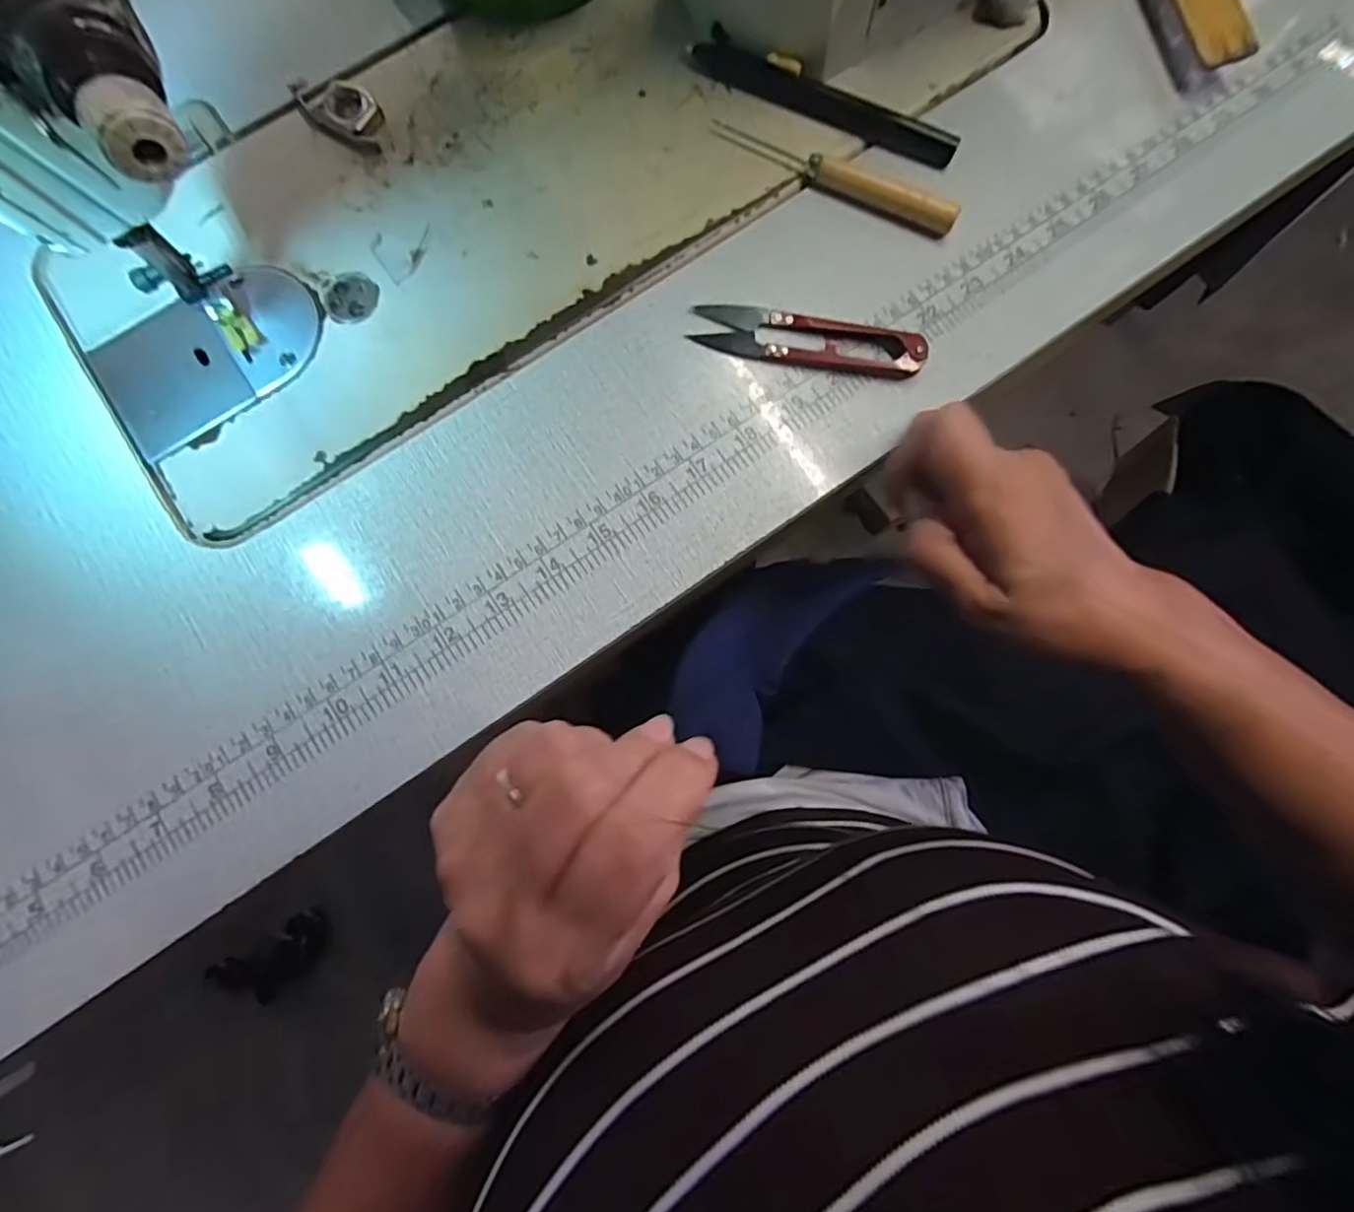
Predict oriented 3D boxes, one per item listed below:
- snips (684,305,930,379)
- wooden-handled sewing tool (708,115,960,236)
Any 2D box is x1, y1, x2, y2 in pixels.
[{"bbox_3d":[0.058,-0.118,0.272,0.099,0.009,0.022,10,80,3],"label":"snips"},{"bbox_3d":[0.071,-0.200,0.283,0.119,0.010,0.012,28,82,6],"label":"wooden-handled sewing tool"}]

